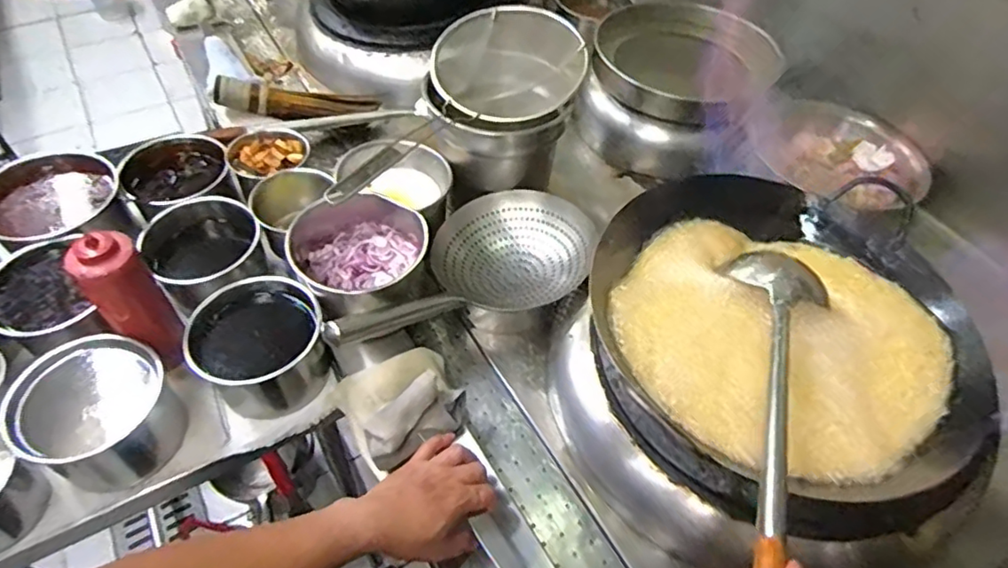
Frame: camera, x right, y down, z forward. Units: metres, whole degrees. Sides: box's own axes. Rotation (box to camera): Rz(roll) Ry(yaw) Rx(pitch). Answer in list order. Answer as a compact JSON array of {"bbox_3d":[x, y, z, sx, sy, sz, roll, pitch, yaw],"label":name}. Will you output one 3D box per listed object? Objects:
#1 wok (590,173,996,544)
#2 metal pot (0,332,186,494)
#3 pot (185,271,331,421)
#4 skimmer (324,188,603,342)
[{"bbox_3d":[0.332,0.069,0.719,0.415,0.126,0.406,2,50,-3],"label":"wok"},{"bbox_3d":[-0.474,0.154,0.706,0.156,0.126,0.148,2,50,-3],"label":"metal pot"},{"bbox_3d":[-0.310,0.085,0.777,0.154,0.119,0.149,2,50,-3],"label":"pot"},{"bbox_3d":[-0.060,-0.004,0.831,0.226,0.116,0.420,35,44,22],"label":"skimmer"}]

